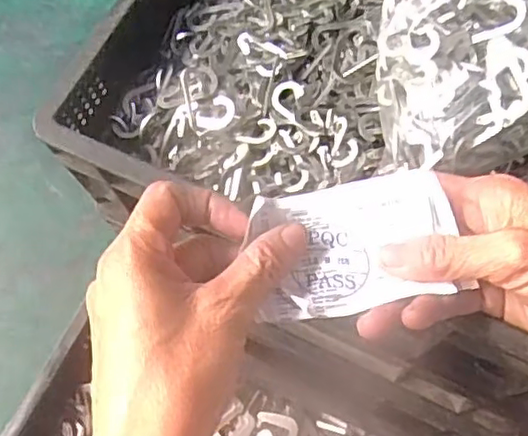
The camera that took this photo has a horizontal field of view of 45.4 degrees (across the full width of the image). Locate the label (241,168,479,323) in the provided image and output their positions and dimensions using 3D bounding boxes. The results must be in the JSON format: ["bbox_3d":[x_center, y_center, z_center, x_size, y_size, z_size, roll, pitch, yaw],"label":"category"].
[{"bbox_3d":[0.039,0.012,0.278,0.089,0.011,0.058,-10,65,-5],"label":"label"}]

